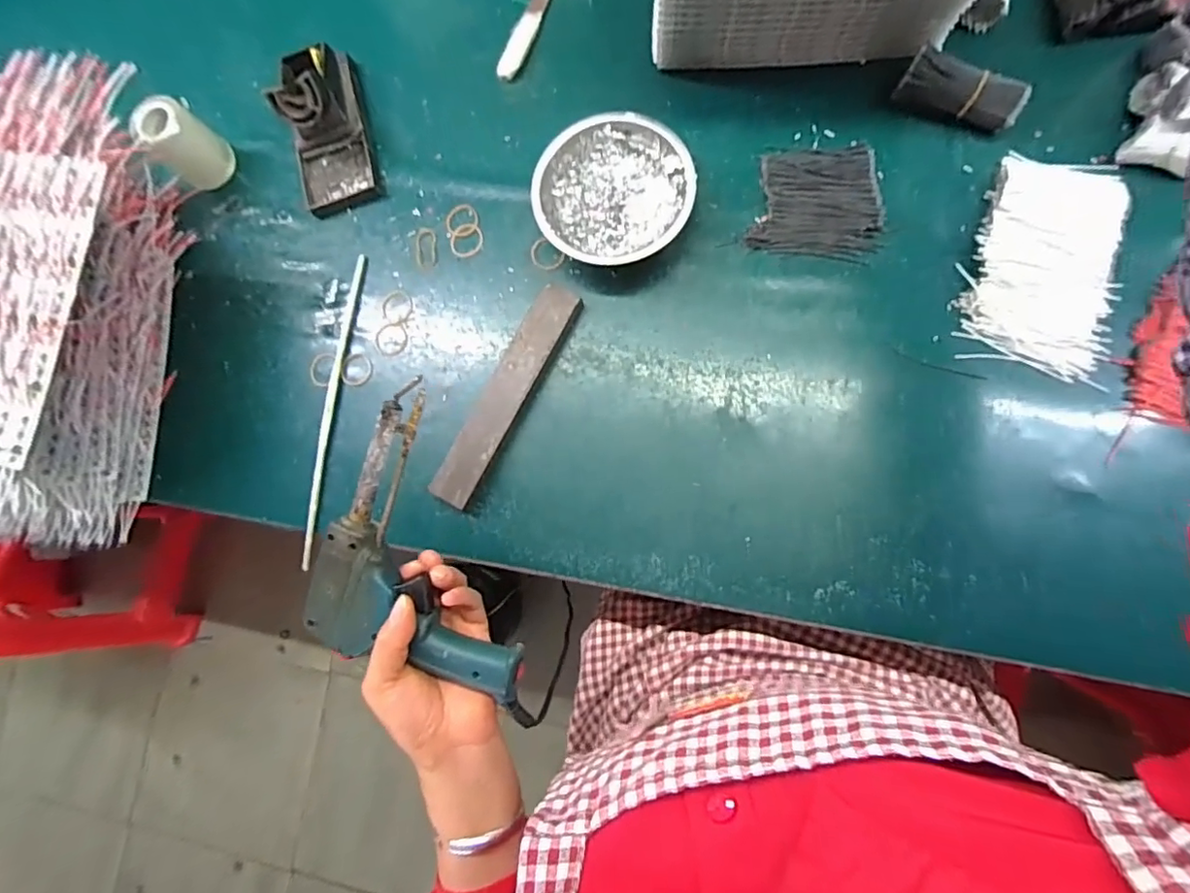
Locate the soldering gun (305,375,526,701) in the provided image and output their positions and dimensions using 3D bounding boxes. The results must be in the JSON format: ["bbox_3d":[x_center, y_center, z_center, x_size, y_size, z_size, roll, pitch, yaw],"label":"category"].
[{"bbox_3d":[-0.135,0.079,0.367,0.128,0.043,0.203,-20,82,6],"label":"soldering gun"}]

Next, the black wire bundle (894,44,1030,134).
[{"bbox_3d":[0.286,-0.277,0.437,0.089,0.037,0.026,27,89,9],"label":"black wire bundle"}]

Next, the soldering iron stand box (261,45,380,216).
[{"bbox_3d":[-0.250,-0.294,0.501,0.073,0.066,0.140,-15,83,6],"label":"soldering iron stand box"}]

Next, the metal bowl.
[{"bbox_3d":[0.016,-0.209,0.464,0.124,0.042,0.116,-1,85,8],"label":"metal bowl"}]

